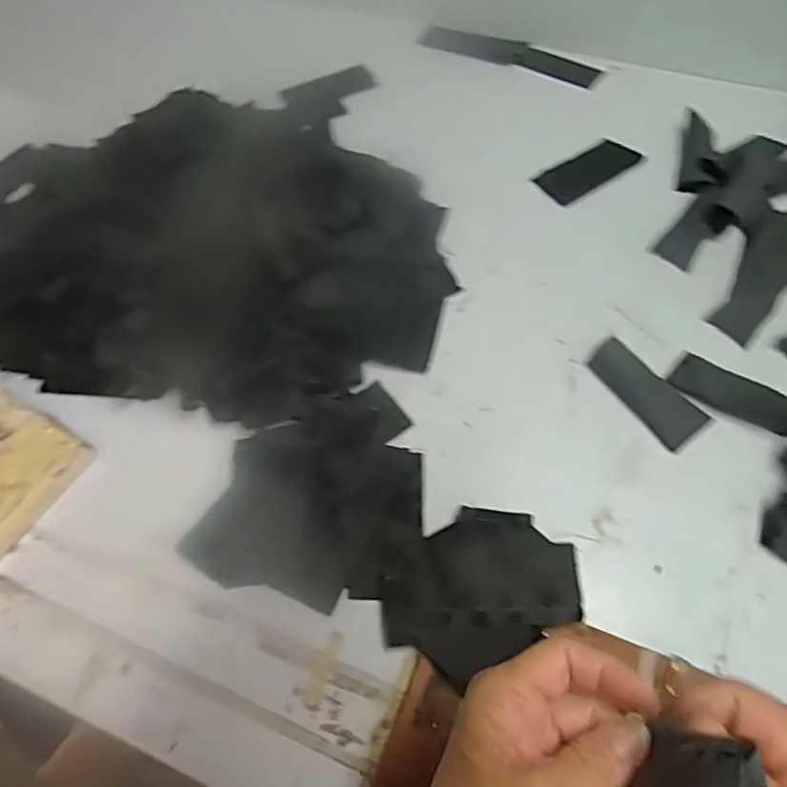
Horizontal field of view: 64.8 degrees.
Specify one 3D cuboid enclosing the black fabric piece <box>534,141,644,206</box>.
[{"bbox_3d":[0.210,-0.242,0.666,0.115,0.004,0.050,-33,63,-16],"label":"black fabric piece"}]

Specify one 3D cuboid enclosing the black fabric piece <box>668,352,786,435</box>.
[{"bbox_3d":[0.276,0.001,0.501,0.096,0.023,0.029,33,66,21],"label":"black fabric piece"}]

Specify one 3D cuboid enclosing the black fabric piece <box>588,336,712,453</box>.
[{"bbox_3d":[0.210,-0.004,0.513,0.041,0.019,0.101,-32,62,-16],"label":"black fabric piece"}]

